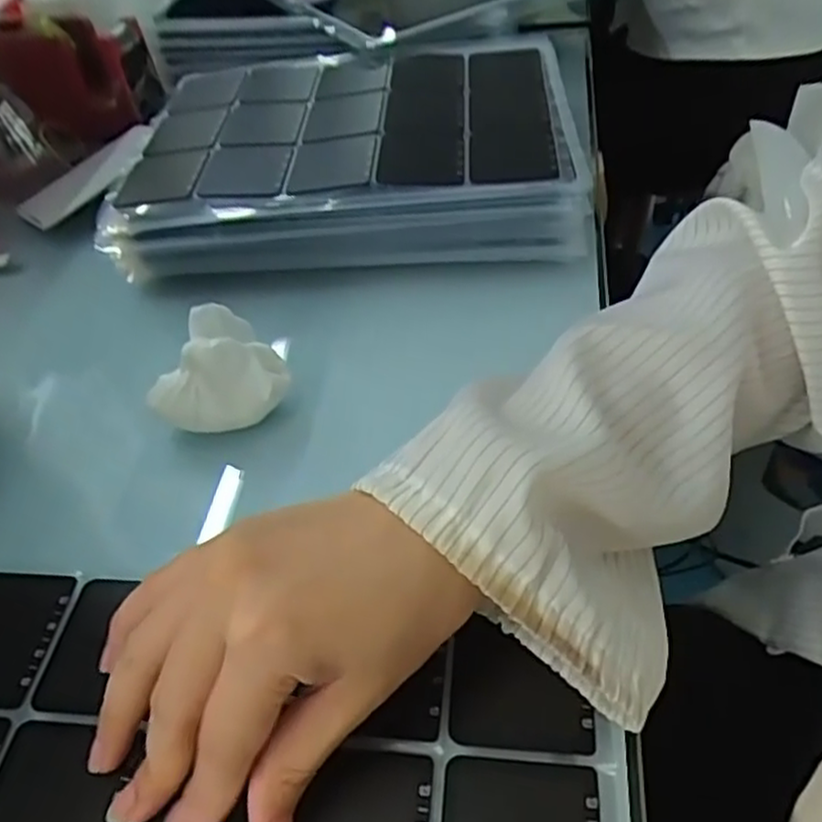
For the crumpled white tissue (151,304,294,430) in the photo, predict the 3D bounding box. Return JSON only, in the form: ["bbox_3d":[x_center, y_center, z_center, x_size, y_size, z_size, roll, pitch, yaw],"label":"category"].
[{"bbox_3d":[-0.090,-0.022,0.354,0.046,0.034,0.062,21,54,24],"label":"crumpled white tissue"}]

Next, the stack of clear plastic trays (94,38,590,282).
[{"bbox_3d":[-0.040,-0.182,0.494,0.283,0.045,0.222,-1,48,6],"label":"stack of clear plastic trays"}]

